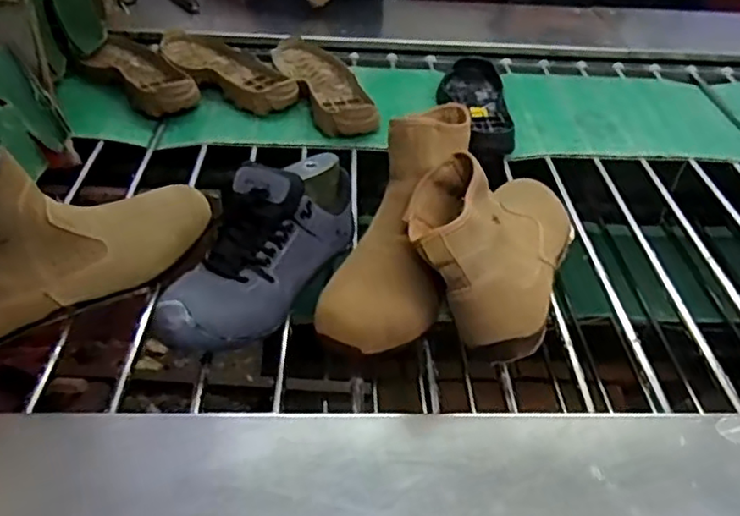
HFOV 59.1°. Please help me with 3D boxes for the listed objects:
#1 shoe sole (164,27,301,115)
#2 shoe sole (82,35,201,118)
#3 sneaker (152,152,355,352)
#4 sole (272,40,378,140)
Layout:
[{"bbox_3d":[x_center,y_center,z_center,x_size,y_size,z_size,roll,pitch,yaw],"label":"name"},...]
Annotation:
[{"bbox_3d":[-0.240,-0.308,1.062,0.126,0.037,0.309,-27,49,-32],"label":"shoe sole"},{"bbox_3d":[-0.376,-0.296,1.030,0.116,0.039,0.277,-22,47,-29],"label":"shoe sole"},{"bbox_3d":[-0.101,-0.013,0.643,0.093,0.126,0.262,20,42,17],"label":"sneaker"},{"bbox_3d":[-0.073,-0.280,1.044,0.097,0.038,0.317,-11,43,-18],"label":"sole"}]

